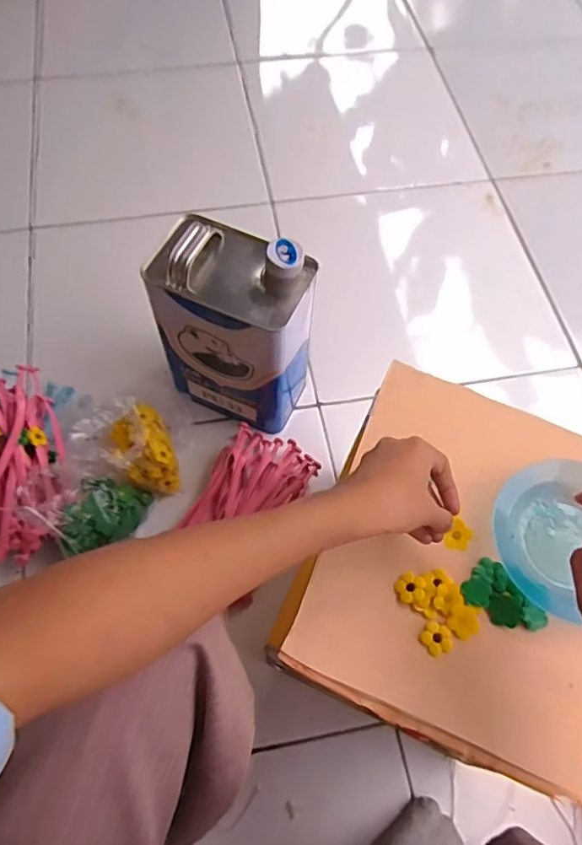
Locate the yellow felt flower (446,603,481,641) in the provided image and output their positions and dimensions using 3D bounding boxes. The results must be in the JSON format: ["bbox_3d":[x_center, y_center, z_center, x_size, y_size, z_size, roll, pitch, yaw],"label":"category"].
[{"bbox_3d":[0.131,0.151,0.426,0.023,0.004,0.023,1,63,-1],"label":"yellow felt flower"}]

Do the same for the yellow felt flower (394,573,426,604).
[{"bbox_3d":[0.095,0.129,0.438,0.023,0.008,0.022,1,63,-1],"label":"yellow felt flower"}]

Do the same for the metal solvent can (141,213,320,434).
[{"bbox_3d":[-0.065,-0.115,0.677,0.169,0.253,0.116,22,65,9],"label":"metal solvent can"}]

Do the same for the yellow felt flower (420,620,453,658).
[{"bbox_3d":[0.110,0.162,0.419,0.023,0.004,0.023,1,63,-1],"label":"yellow felt flower"}]

